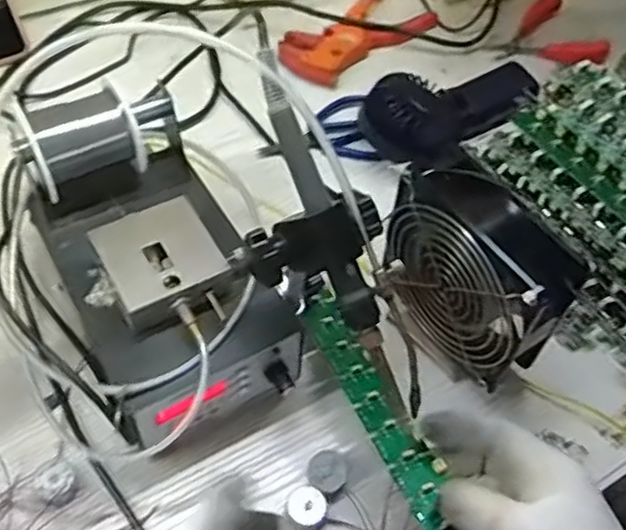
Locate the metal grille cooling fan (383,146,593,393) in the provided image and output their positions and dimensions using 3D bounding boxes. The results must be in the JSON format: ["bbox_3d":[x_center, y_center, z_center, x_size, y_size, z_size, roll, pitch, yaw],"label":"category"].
[{"bbox_3d":[0.099,0.007,0.440,0.046,0.120,0.121,-28,61,-23],"label":"metal grille cooling fan"}]

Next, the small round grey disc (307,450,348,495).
[{"bbox_3d":[0.009,0.125,0.421,0.023,0.009,0.026,3,54,-3],"label":"small round grey disc"}]

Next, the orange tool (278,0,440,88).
[{"bbox_3d":[0.045,-0.232,0.685,0.092,0.017,0.175,38,60,21],"label":"orange tool"}]

